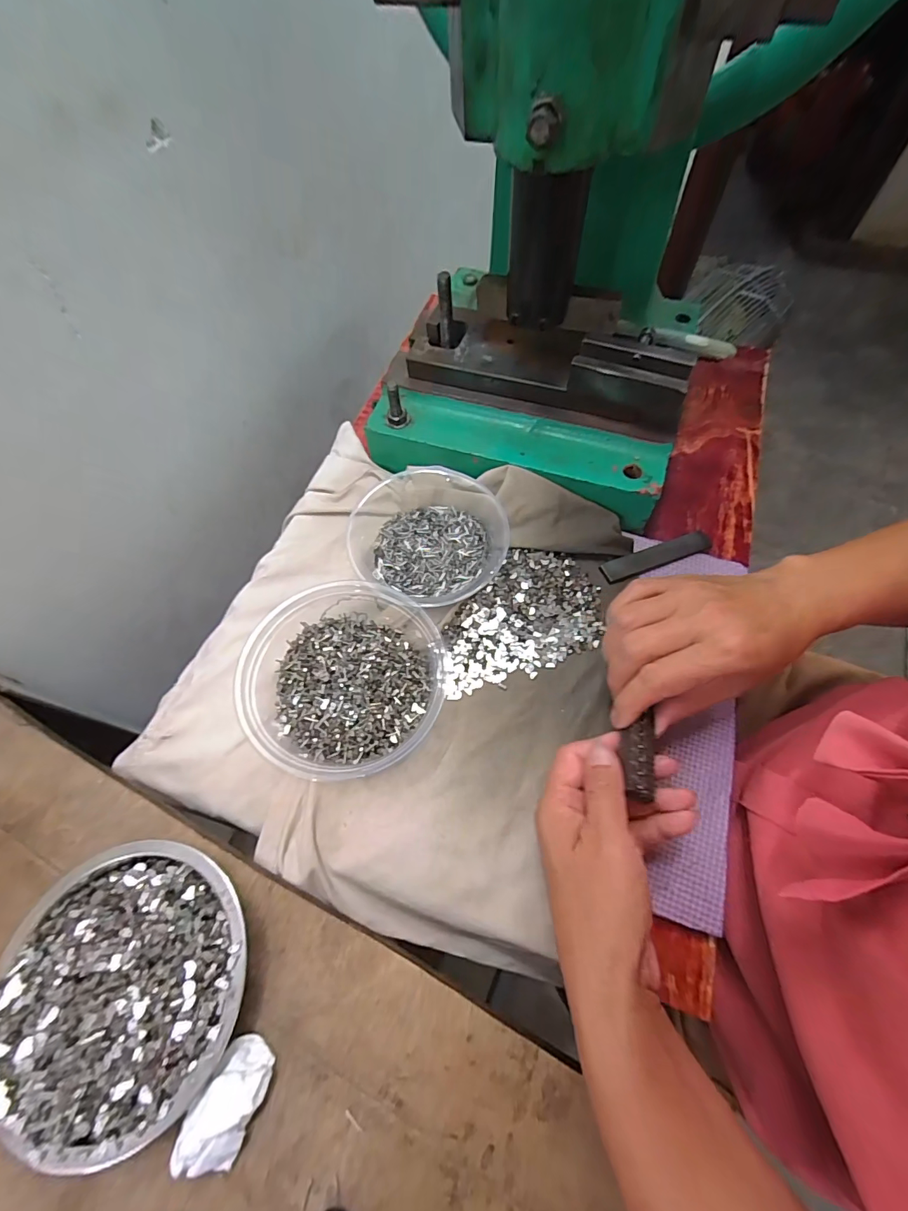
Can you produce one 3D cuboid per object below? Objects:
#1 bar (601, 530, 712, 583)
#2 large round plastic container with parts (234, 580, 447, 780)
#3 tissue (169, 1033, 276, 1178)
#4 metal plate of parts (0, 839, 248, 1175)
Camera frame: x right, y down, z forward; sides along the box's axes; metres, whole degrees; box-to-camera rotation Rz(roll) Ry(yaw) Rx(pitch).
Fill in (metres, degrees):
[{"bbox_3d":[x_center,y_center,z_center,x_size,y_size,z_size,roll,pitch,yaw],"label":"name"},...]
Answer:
[{"bbox_3d":[0.169,-0.041,0.385,0.099,0.008,0.021,-19,63,-9],"label":"bar"},{"bbox_3d":[-0.073,0.049,0.319,0.126,0.053,0.134,0,61,0],"label":"large round plastic container with parts"},{"bbox_3d":[-0.104,0.231,0.212,0.025,0.019,0.044,23,64,13],"label":"tissue"},{"bbox_3d":[-0.163,0.188,0.231,0.119,0.030,0.117,0,61,0],"label":"metal plate of parts"}]

